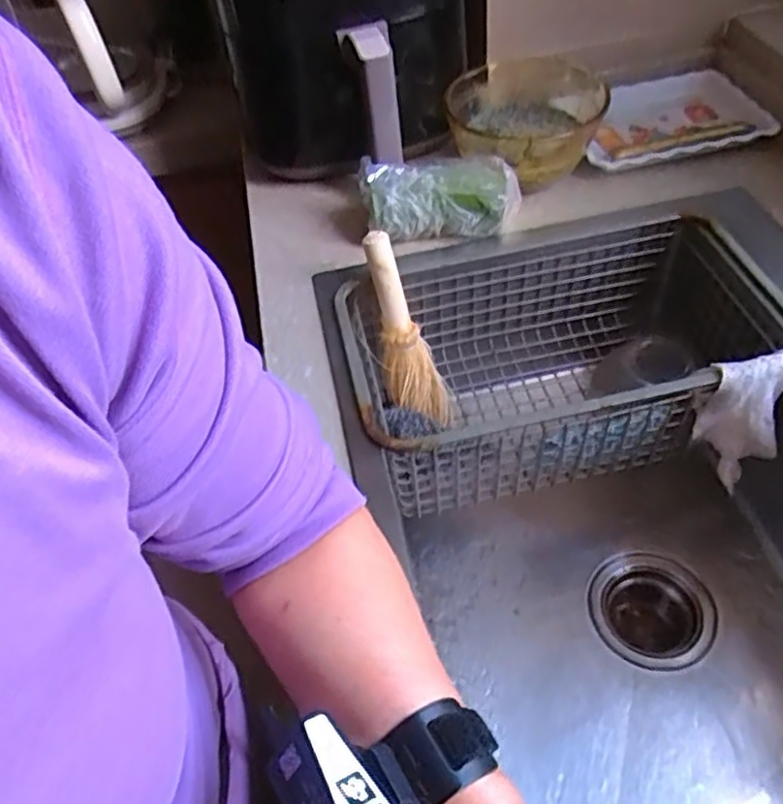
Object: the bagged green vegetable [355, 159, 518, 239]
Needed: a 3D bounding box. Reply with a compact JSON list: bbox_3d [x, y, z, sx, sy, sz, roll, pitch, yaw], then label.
[{"bbox_3d":[0.050,-0.199,0.681,0.151,0.067,0.062,-8,49,1],"label":"bagged green vegetable"}]

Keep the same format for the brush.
[{"bbox_3d":[0.013,-0.062,0.659,0.063,0.212,0.039,-29,25,-19],"label":"brush"}]

